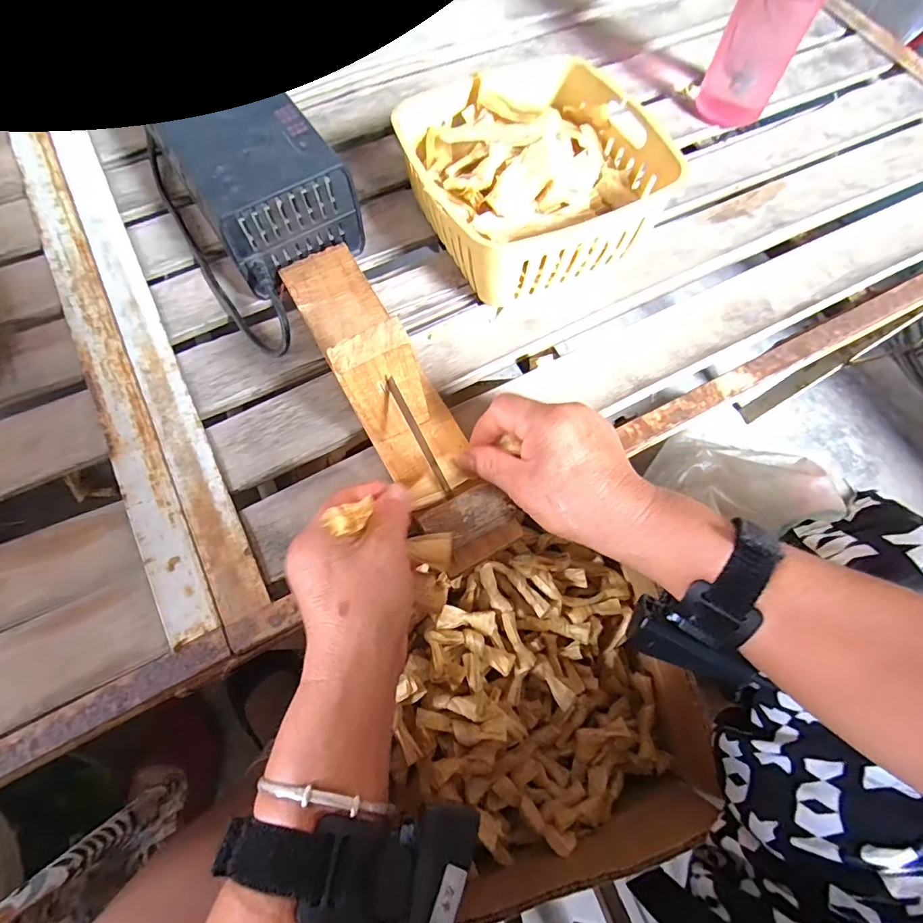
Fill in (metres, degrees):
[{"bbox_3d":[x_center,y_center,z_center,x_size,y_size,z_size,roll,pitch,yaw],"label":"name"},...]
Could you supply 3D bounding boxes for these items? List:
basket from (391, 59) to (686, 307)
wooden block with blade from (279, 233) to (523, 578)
[{"bbox_3d":[0.052,-0.236,0.408,0.189,0.081,0.189,-20,71,-10],"label":"basket"},{"bbox_3d":[-0.054,-0.068,0.311,0.069,0.110,0.271,-25,72,-11],"label":"wooden block with blade"}]

